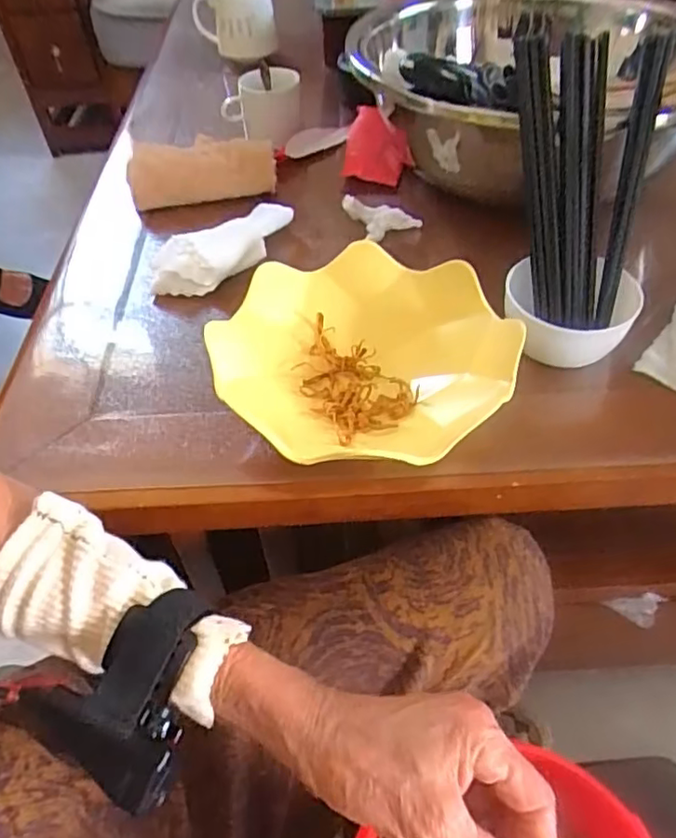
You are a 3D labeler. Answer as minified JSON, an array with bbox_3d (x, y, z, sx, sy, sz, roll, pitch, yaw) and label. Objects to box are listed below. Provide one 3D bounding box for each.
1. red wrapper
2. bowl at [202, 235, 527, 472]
[{"bbox_3d":[0.043,-0.313,0.695,0.071,0.035,0.131,0,49,4],"label":"red wrapper"},{"bbox_3d":[0.015,-0.042,0.432,0.193,0.059,0.188,-2,49,2],"label":"bowl"}]

